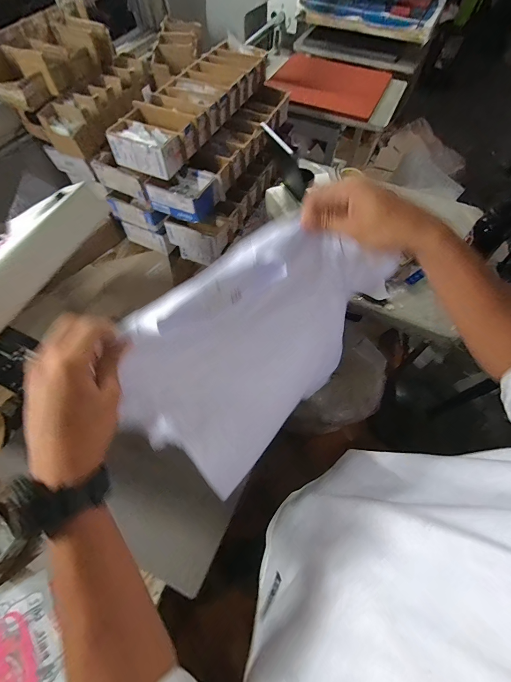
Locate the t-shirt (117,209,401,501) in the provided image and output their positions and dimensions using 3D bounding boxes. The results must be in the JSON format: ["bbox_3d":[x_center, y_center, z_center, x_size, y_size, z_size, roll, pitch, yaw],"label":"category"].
[{"bbox_3d":[0.013,0.004,0.385,0.138,0.231,0.330,39,67,20],"label":"t-shirt"}]

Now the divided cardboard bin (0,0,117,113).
[{"bbox_3d":[-0.502,-0.718,0.767,0.152,0.097,0.356,20,62,11],"label":"divided cardboard bin"}]

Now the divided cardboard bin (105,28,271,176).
[{"bbox_3d":[-0.157,-0.684,0.867,0.173,0.078,0.615,20,62,12],"label":"divided cardboard bin"}]

